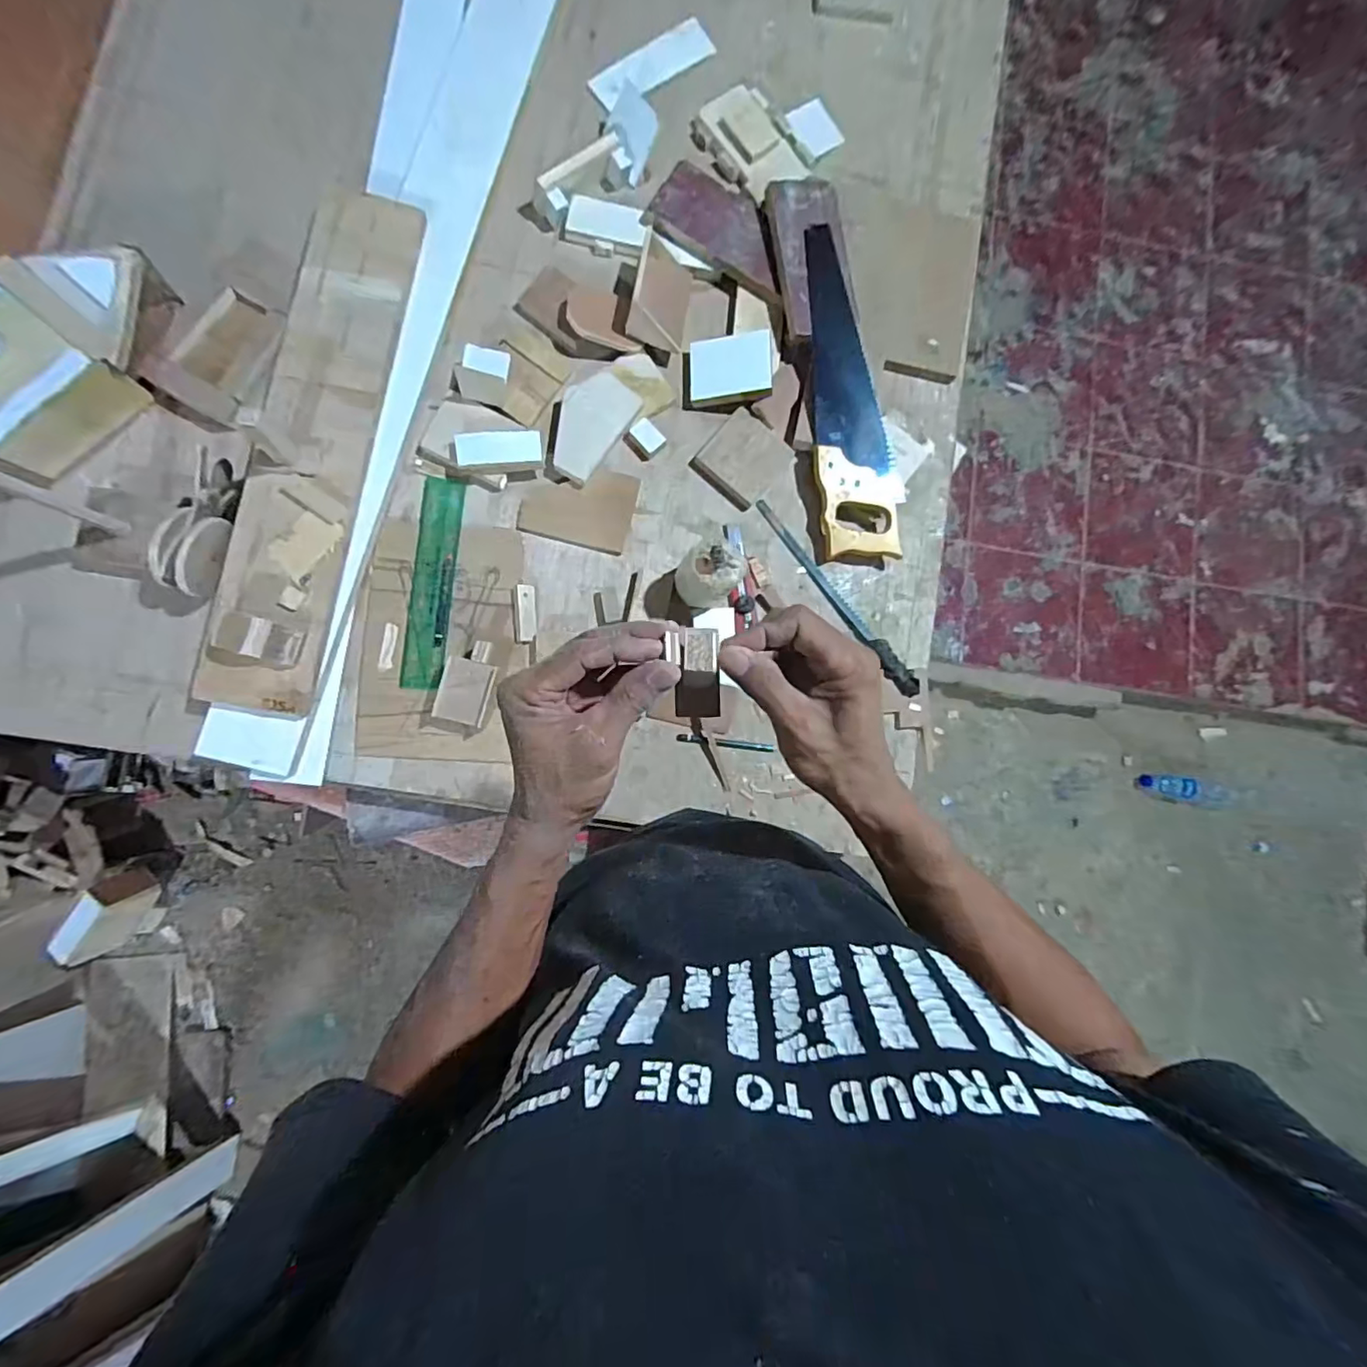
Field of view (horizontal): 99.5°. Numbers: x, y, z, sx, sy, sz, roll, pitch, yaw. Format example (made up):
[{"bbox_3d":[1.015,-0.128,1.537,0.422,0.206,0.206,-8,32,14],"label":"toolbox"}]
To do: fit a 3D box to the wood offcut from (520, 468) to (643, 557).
[{"bbox_3d":[-0.129,-0.221,0.714,0.132,0.007,0.100,12,84,-4],"label":"wood offcut"}]

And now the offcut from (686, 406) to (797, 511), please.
[{"bbox_3d":[0.076,-0.283,0.733,0.096,0.010,0.101,40,82,-1],"label":"offcut"}]

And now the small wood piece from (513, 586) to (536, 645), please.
[{"bbox_3d":[-0.189,-0.084,0.689,0.024,0.014,0.067,-4,85,-6],"label":"small wood piece"}]

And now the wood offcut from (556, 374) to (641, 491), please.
[{"bbox_3d":[-0.115,-0.313,0.703,0.075,0.021,0.135,37,83,-1],"label":"wood offcut"}]

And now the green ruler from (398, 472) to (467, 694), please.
[{"bbox_3d":[-0.294,-0.120,0.681,0.049,0.006,0.251,4,84,-4],"label":"green ruler"}]

